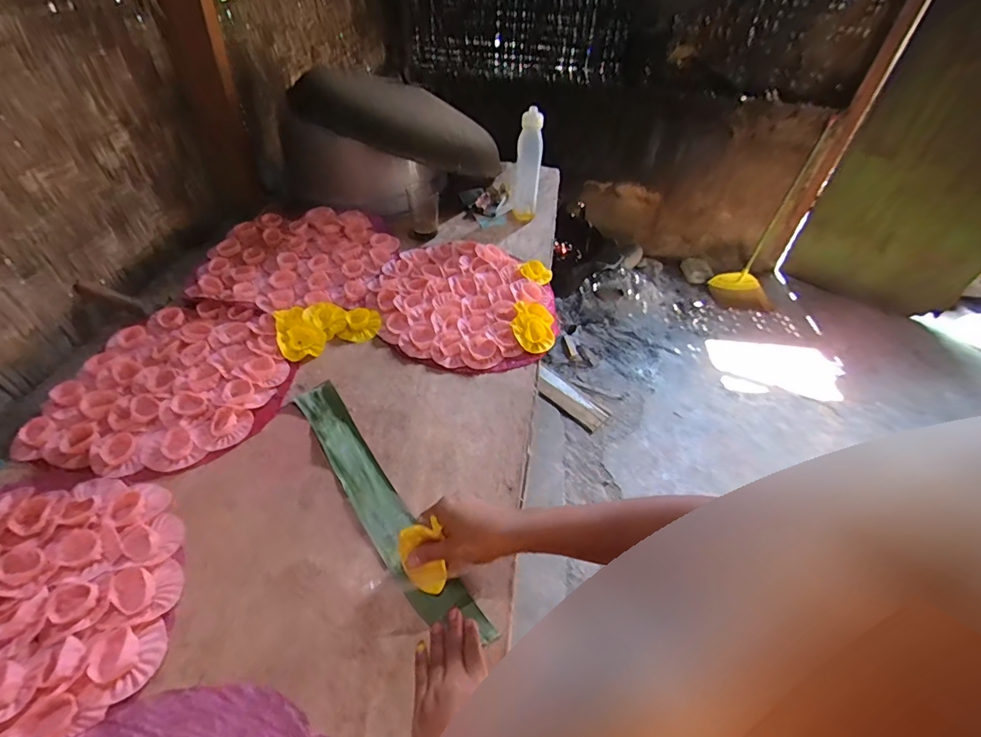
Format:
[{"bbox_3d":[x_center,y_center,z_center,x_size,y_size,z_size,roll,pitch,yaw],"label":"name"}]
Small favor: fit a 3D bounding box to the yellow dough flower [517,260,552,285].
[{"bbox_3d":[0.087,-0.187,0.912,0.065,0.019,0.051,12,46,4],"label":"yellow dough flower"}]

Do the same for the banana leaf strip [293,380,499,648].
[{"bbox_3d":[-0.141,0.159,0.587,0.059,0.011,0.410,-25,53,-28],"label":"banana leaf strip"}]

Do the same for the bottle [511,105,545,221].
[{"bbox_3d":[0.081,-0.432,1.010,0.058,0.208,0.060,8,45,1],"label":"bottle"}]

